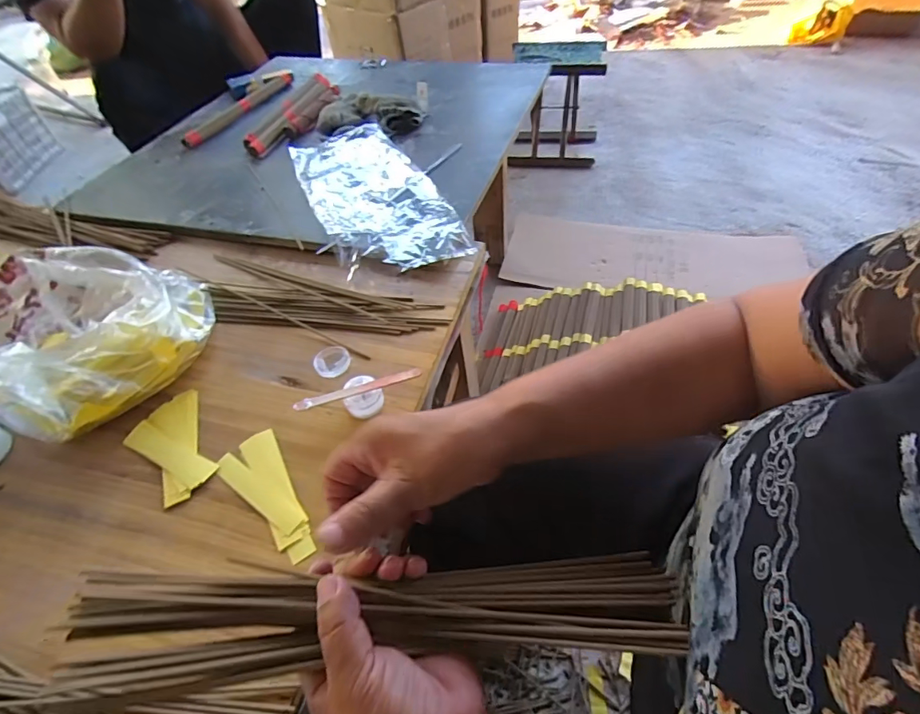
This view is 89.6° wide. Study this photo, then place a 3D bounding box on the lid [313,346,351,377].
[{"bbox_3d":[-0.138,0.003,0.500,0.037,0.008,0.039,-3,50,3],"label":"lid"}]

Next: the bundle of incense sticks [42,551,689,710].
[{"bbox_3d":[-0.038,0.138,0.248,0.314,0.022,0.056,-1,50,-5],"label":"bundle of incense sticks"}]

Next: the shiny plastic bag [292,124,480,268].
[{"bbox_3d":[-0.133,-0.242,0.683,0.166,0.032,0.377,-23,52,-13],"label":"shiny plastic bag"}]

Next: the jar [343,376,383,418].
[{"bbox_3d":[-0.094,0.039,0.455,0.036,0.023,0.036,-3,50,3],"label":"jar"}]

